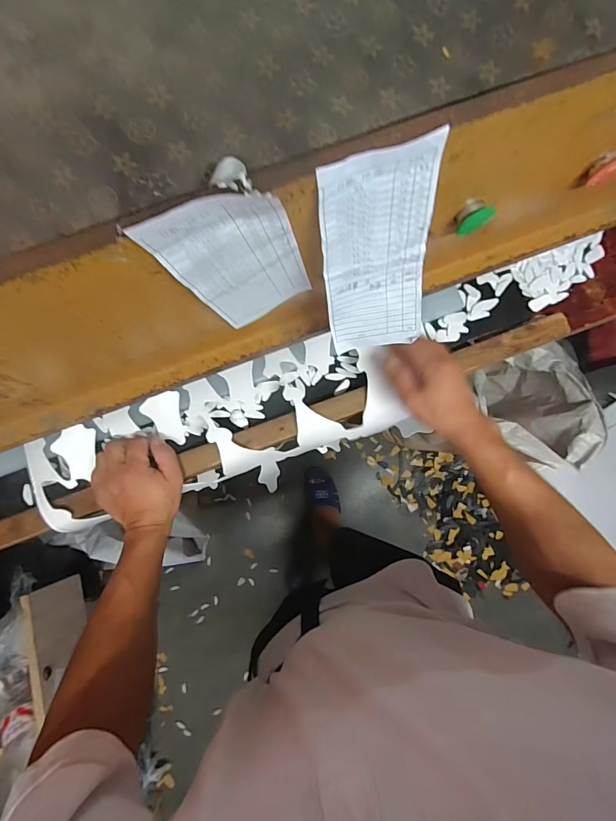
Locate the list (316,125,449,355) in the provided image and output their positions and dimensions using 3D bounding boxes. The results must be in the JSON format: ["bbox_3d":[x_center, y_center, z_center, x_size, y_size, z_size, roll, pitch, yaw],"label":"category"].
[{"bbox_3d":[0.063,-0.125,0.350,0.091,0.206,0.029,-22,61,-3],"label":"list"}]

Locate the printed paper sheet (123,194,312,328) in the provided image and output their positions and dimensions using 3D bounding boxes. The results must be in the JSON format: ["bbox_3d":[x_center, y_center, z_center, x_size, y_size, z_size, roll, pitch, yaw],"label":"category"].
[{"bbox_3d":[-0.052,-0.120,0.331,0.092,0.197,0.005,-27,83,5],"label":"printed paper sheet"}]

